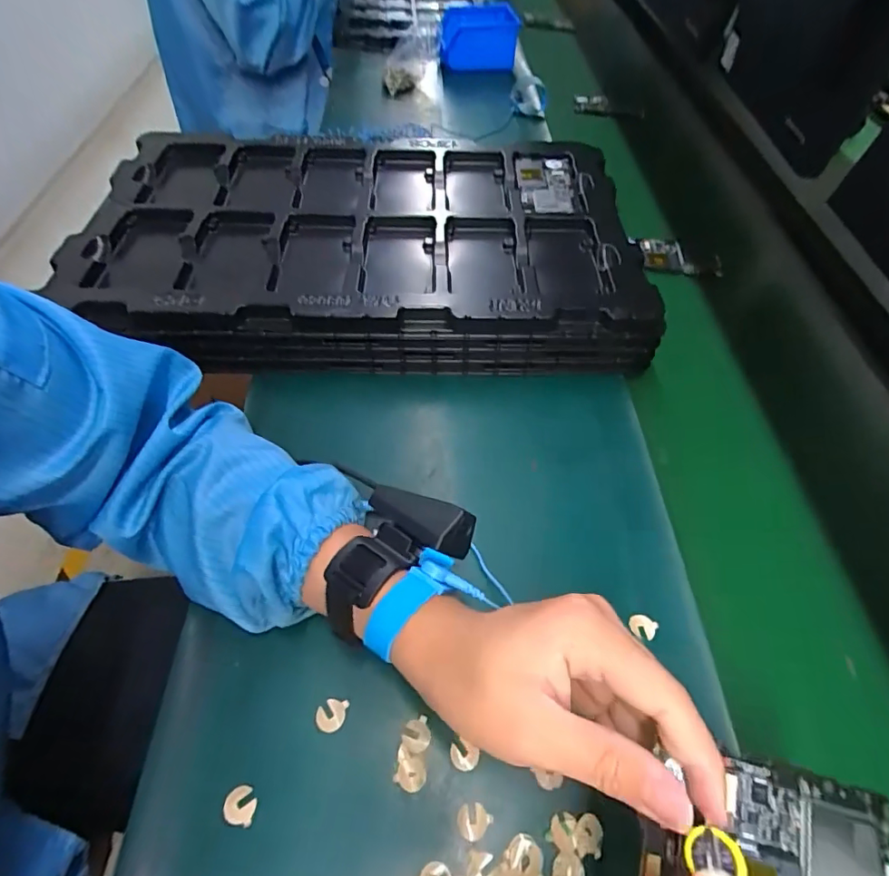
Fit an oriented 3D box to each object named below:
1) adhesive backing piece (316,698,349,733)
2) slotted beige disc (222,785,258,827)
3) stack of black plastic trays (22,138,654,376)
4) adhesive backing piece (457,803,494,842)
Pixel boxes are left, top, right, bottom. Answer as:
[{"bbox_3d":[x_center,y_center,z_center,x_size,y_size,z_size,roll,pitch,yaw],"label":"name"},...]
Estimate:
[{"bbox_3d":[-0.071,0.173,0.315,0.017,0.004,0.019,16,60,0],"label":"adhesive backing piece"},{"bbox_3d":[-0.117,0.210,0.288,0.017,0.004,0.018,1,56,-2],"label":"slotted beige disc"},{"bbox_3d":[-0.083,-0.209,0.549,0.545,0.081,0.327,0,55,-4],"label":"stack of black plastic trays"},{"bbox_3d":[0.016,0.218,0.287,0.017,0.004,0.018,-1,53,1],"label":"adhesive backing piece"}]

